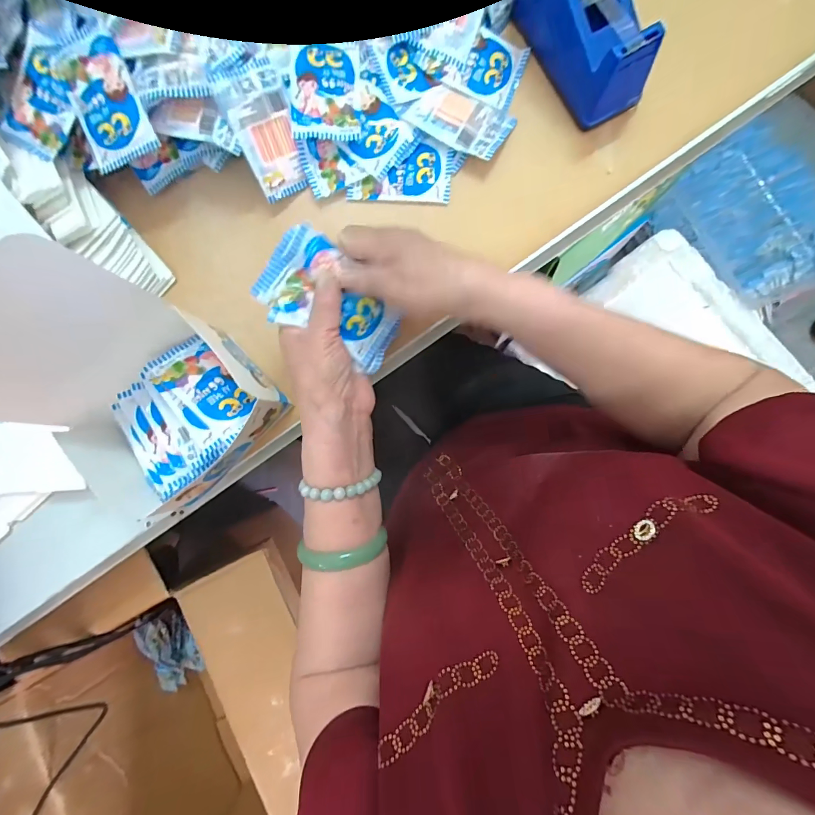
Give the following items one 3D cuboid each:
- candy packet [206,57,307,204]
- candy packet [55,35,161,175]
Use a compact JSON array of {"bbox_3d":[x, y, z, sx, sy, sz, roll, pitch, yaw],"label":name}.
[{"bbox_3d":[-0.133,-0.261,0.361,0.058,0.015,0.103,-34,126,-18],"label":"candy packet"},{"bbox_3d":[-0.271,-0.277,0.339,0.066,0.010,0.099,-13,102,10],"label":"candy packet"}]

